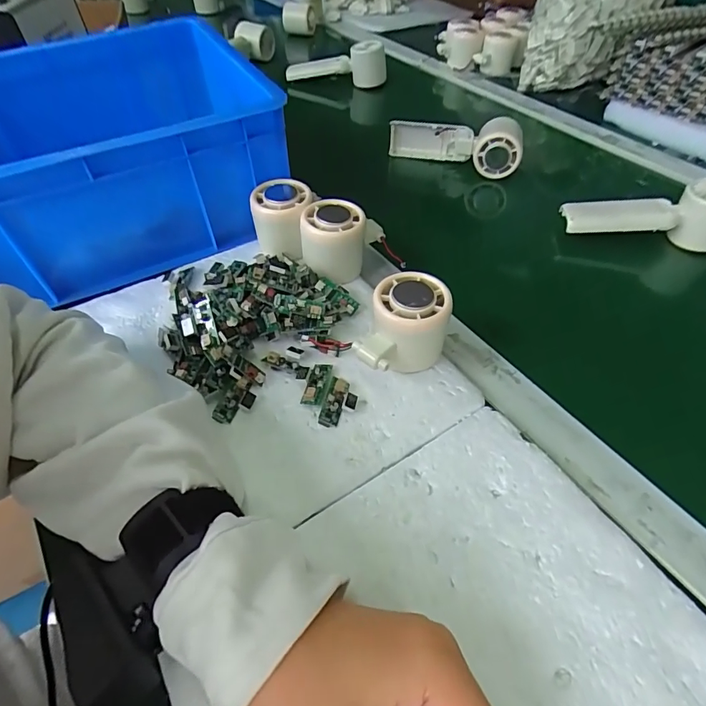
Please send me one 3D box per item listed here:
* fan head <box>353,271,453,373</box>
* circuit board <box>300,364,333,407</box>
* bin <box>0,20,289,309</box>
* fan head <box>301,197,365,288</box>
[{"bbox_3d":[0.038,-0.015,0.327,0.057,0.059,0.065,11,50,11],"label":"fan head"},{"bbox_3d":[-0.026,0.022,0.328,0.015,0.007,0.037,8,50,8],"label":"circuit board"},{"bbox_3d":[-0.259,-0.197,0.449,0.323,0.132,0.272,-22,52,-16],"label":"bin"},{"bbox_3d":[-0.017,-0.096,0.398,0.055,0.057,0.055,-1,49,1],"label":"fan head"}]

